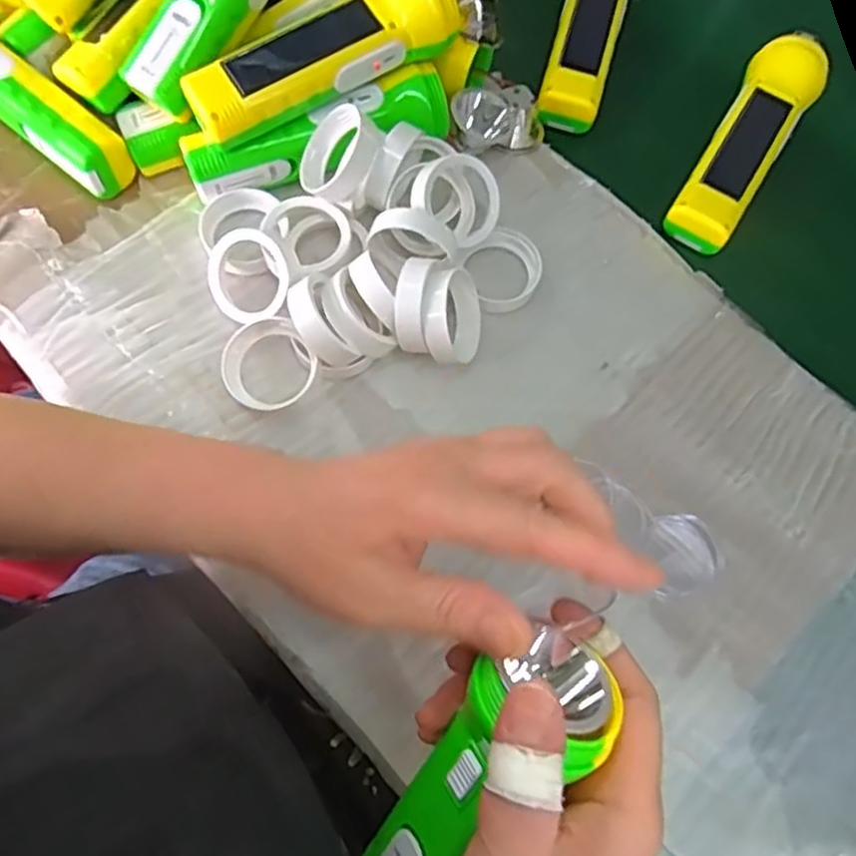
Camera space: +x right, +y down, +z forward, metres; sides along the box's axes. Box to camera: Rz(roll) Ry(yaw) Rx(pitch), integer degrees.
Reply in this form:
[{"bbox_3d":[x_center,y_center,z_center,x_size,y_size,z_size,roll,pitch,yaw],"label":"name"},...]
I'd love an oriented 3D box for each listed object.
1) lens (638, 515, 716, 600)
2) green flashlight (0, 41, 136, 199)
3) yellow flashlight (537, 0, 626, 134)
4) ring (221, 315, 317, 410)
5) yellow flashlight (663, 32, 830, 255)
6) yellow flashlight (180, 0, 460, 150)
[{"bbox_3d":[0.137,0.068,0.381,0.041,0.005,0.040,-25,74,-12],"label":"lens"},{"bbox_3d":[-0.254,-0.205,0.432,0.160,0.046,0.047,39,76,12],"label":"green flashlight"},{"bbox_3d":[0.112,-0.279,0.474,0.050,0.036,0.153,15,73,5],"label":"yellow flashlight"},{"bbox_3d":[-0.091,-0.035,0.397,0.050,0.019,0.050,1,70,-3],"label":"ring"},{"bbox_3d":[0.204,-0.185,0.448,0.044,0.038,0.144,33,71,8],"label":"yellow flashlight"},{"bbox_3d":[-0.061,-0.213,0.400,0.158,0.046,0.043,-24,73,-12],"label":"yellow flashlight"}]

